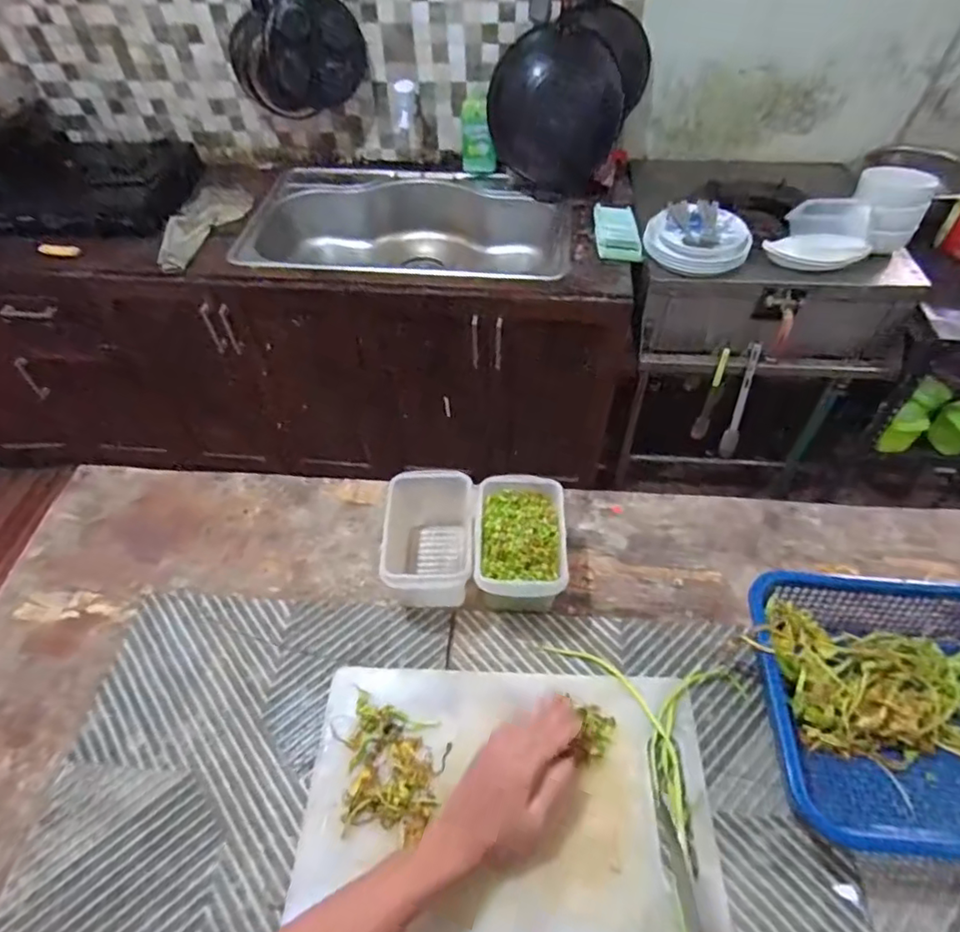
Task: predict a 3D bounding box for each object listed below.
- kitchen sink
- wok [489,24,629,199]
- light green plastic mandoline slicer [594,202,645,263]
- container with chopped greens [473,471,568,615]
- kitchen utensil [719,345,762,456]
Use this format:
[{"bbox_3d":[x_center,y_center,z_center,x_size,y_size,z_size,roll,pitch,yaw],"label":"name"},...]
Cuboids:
[{"bbox_3d":[-0.182,-0.607,1.638,0.809,0.243,0.559,3,51,4],"label":"kitchen sink"},{"bbox_3d":[0.197,-0.910,1.511,0.325,0.340,0.103,8,52,8],"label":"wok"},{"bbox_3d":[0.338,-0.582,1.459,0.102,0.030,0.228,0,50,3],"label":"light green plastic mandoline slicer"},{"bbox_3d":[0.050,0.101,0.731,0.103,0.089,0.163,1,50,4],"label":"container with chopped greens"},{"bbox_3d":[0.613,-0.151,1.373,0.035,0.271,0.032,12,20,13],"label":"kitchen utensil"}]

